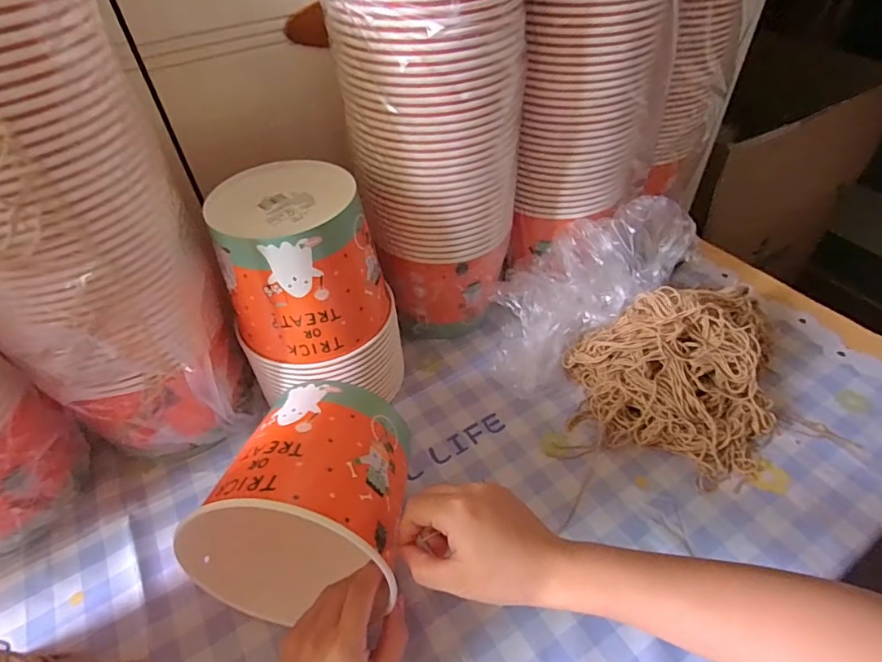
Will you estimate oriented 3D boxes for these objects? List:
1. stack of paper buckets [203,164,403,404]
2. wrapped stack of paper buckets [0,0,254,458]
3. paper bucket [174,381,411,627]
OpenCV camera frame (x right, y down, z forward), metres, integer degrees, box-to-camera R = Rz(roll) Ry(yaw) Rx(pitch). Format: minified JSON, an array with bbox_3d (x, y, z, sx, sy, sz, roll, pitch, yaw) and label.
[{"bbox_3d":[-0.128,-0.032,0.504,0.153,0.224,0.138,-12,47,-9],"label":"stack of paper buckets"},{"bbox_3d":[-0.269,-0.057,0.374,0.135,0.393,0.134,2,46,5],"label":"wrapped stack of paper buckets"},{"bbox_3d":[-0.109,0.129,0.402,0.155,0.162,0.142,-1,46,2],"label":"paper bucket"}]

